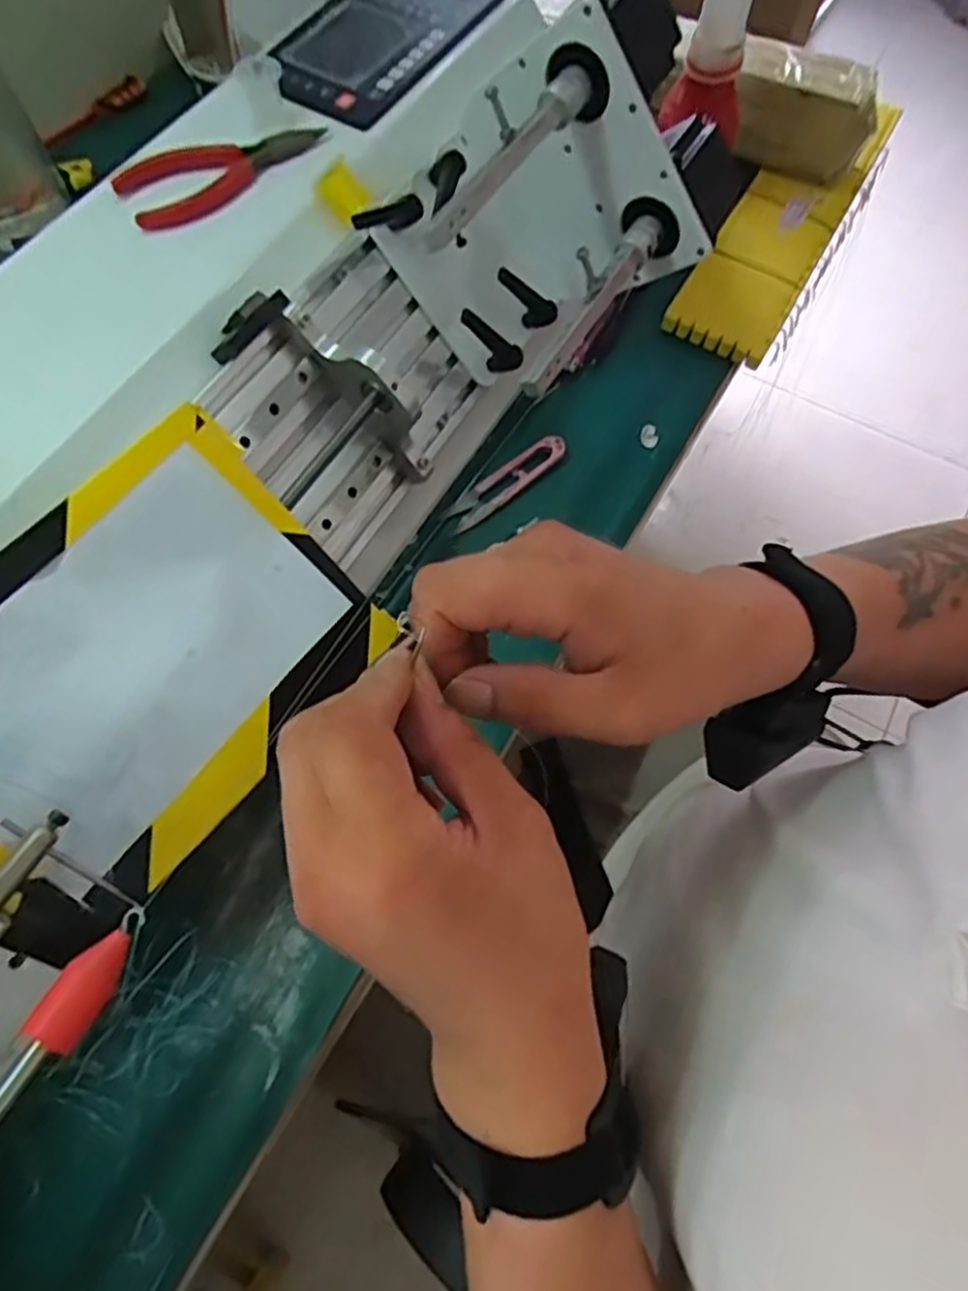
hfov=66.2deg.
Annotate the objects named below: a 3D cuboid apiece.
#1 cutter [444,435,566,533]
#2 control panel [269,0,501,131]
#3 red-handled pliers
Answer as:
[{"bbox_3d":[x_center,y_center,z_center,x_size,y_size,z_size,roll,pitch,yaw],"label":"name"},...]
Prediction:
[{"bbox_3d":[0.015,-0.111,0.498,0.096,0.006,0.024,-40,73,-17],"label":"cutter"},{"bbox_3d":[-0.068,-0.399,0.482,0.093,0.011,0.176,28,69,10],"label":"control panel"},{"bbox_3d":[-0.149,-0.277,0.433,0.122,0.019,0.034,-29,70,-13],"label":"red-handled pliers"}]

